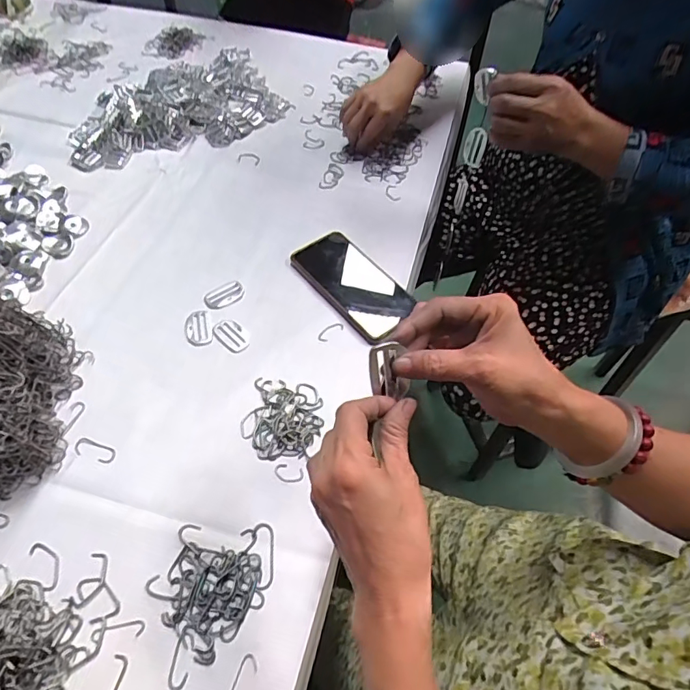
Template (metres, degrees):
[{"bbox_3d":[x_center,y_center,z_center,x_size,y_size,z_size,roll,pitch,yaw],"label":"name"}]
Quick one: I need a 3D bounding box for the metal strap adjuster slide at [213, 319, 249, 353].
[{"bbox_3d":[-0.132,-0.011,0.559,0.031,0.004,0.050,-35,63,-23],"label":"metal strap adjuster slide"}]

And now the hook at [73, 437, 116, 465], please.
[{"bbox_3d":[-0.241,0.101,0.466,0.043,0.004,0.016,18,57,10],"label":"hook"}]

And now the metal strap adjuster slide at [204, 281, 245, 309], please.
[{"bbox_3d":[-0.143,-0.059,0.580,0.048,0.005,0.031,-30,61,-20],"label":"metal strap adjuster slide"}]

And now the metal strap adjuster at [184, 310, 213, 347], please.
[{"bbox_3d":[-0.169,-0.020,0.552,0.029,0.004,0.049,-17,58,-13],"label":"metal strap adjuster"}]

